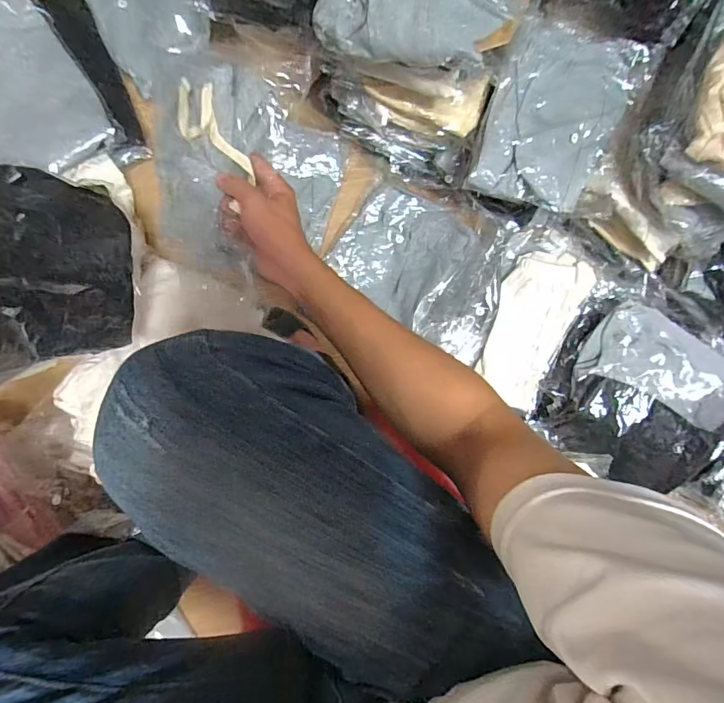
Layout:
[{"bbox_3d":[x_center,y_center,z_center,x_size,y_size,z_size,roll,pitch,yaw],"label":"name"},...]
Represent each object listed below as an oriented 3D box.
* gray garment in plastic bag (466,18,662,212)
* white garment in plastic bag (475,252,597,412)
[{"bbox_3d":[0.266,-0.313,0.597,0.194,0.032,0.233,14,91,-7],"label":"gray garment in plastic bag"},{"bbox_3d":[0.265,-0.037,0.700,0.124,0.034,0.234,21,90,-7],"label":"white garment in plastic bag"}]

